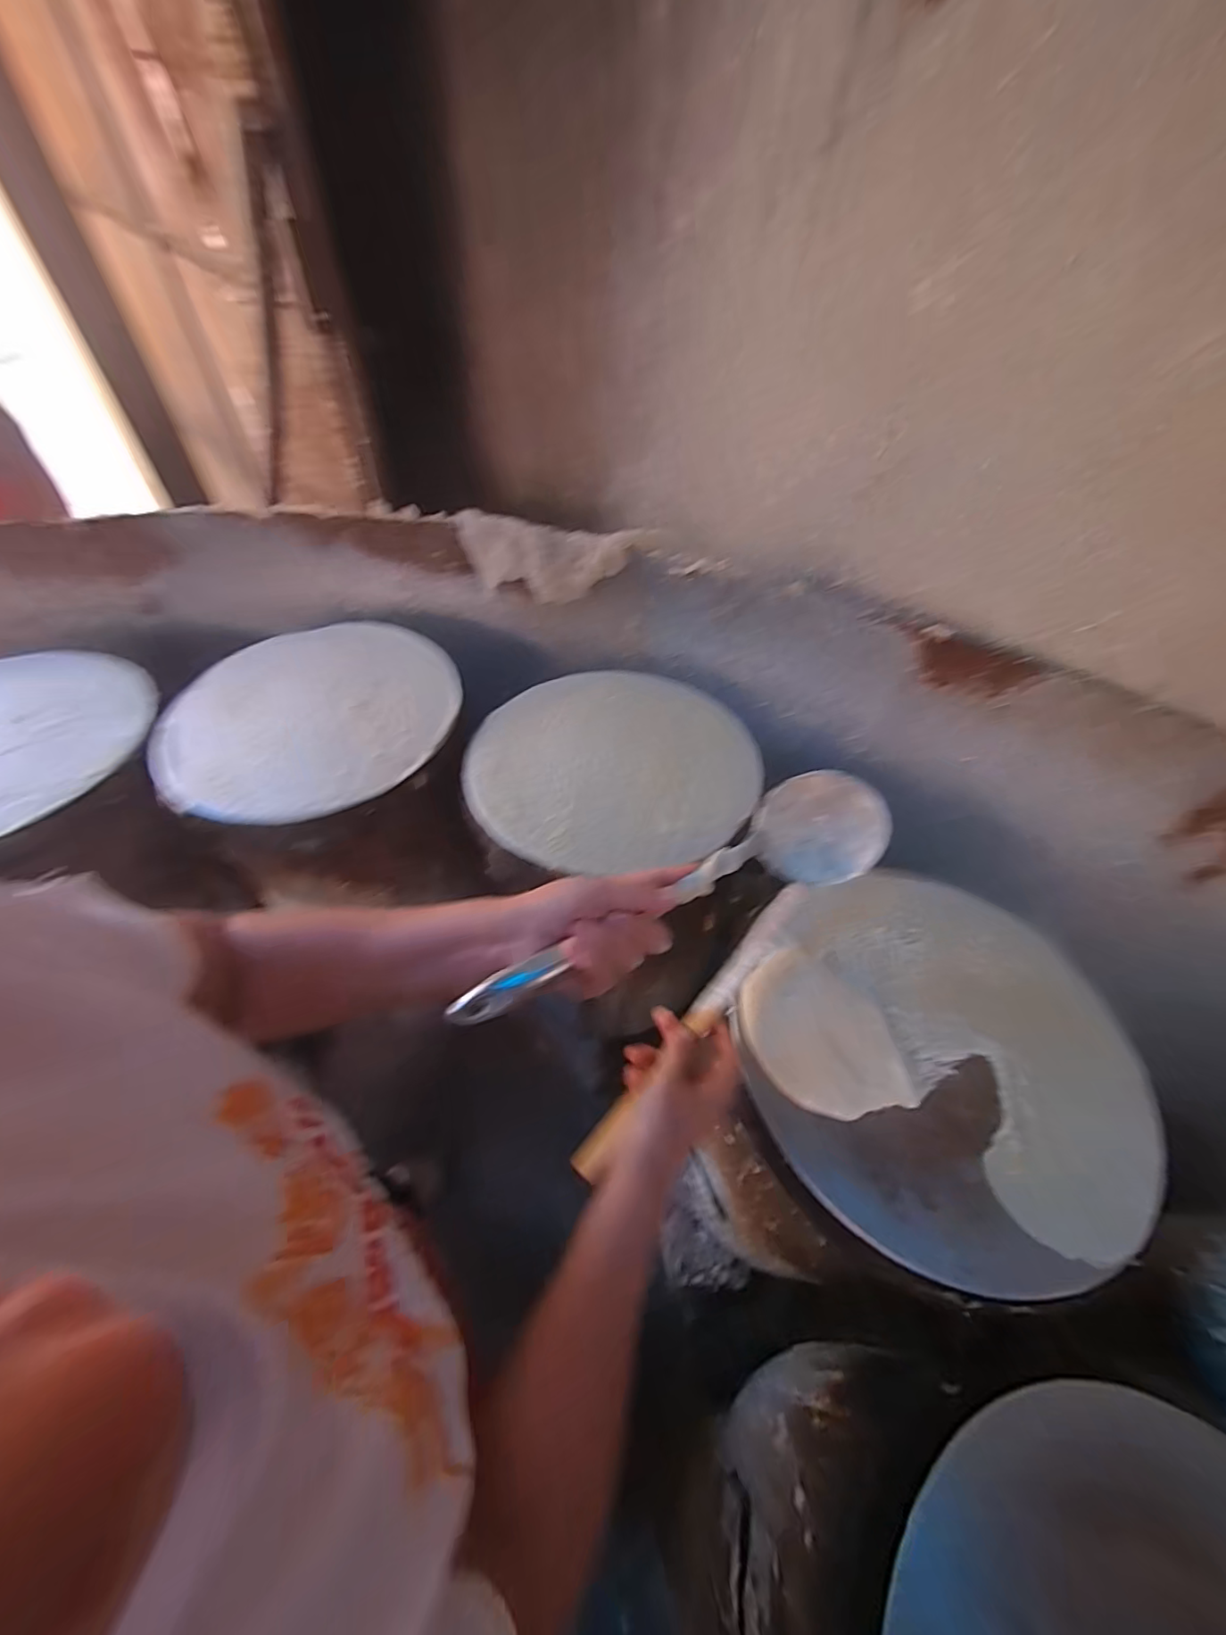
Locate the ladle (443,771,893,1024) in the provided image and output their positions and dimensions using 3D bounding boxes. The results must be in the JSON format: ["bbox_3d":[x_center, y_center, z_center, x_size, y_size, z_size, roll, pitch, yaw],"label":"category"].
[{"bbox_3d":[0.051,0.049,0.385,0.334,0.078,0.076,-20,57,-24],"label":"ladle"}]

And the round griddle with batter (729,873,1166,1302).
[{"bbox_3d":[0.316,0.209,0.522,0.343,0.035,0.367,3,52,-3],"label":"round griddle with batter"}]

